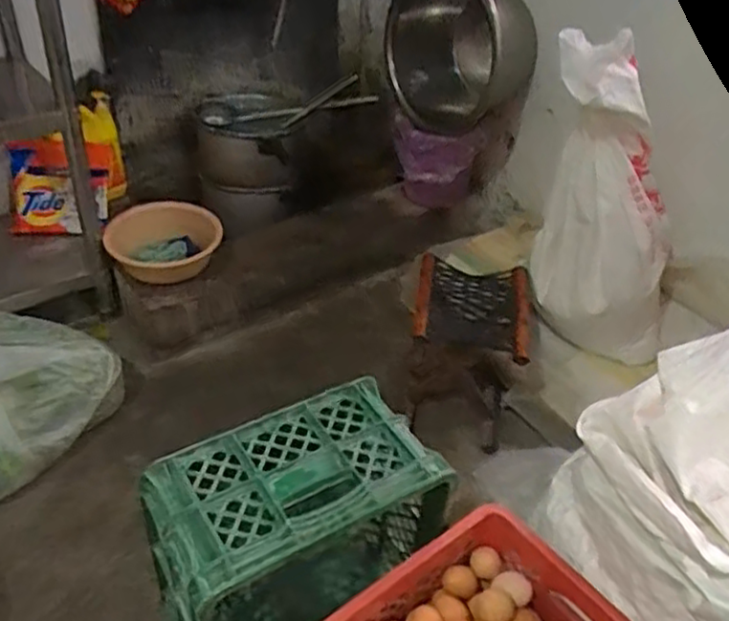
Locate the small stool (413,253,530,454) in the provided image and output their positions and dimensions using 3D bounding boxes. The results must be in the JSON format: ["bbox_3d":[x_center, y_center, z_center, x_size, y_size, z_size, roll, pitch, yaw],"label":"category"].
[{"bbox_3d":[0.241,0.116,1.664,0.274,0.360,0.296,8,40,5],"label":"small stool"}]

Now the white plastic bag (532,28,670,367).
[{"bbox_3d":[0.562,-0.244,1.583,0.283,0.739,0.221,-15,20,-22],"label":"white plastic bag"}]

